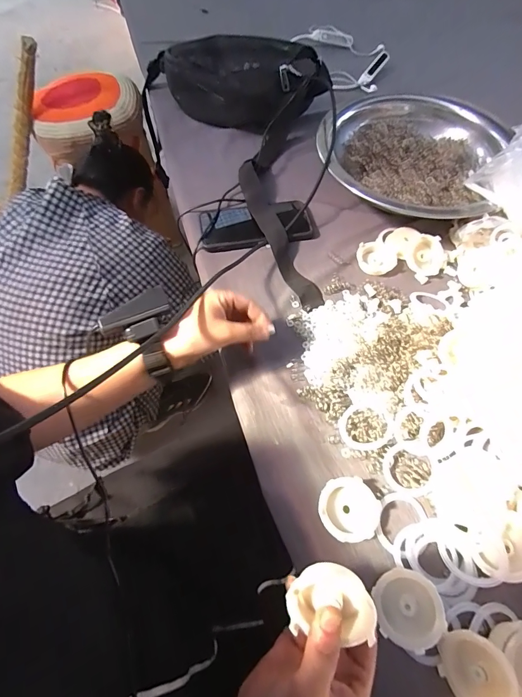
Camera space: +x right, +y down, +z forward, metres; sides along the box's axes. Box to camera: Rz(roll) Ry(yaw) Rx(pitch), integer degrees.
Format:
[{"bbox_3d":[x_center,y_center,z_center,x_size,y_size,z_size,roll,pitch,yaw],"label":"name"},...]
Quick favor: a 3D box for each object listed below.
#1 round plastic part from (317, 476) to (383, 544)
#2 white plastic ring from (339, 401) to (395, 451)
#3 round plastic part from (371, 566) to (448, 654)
[{"bbox_3d":[0.082,0.152,0.340,0.054,0.017,0.054,0,61,0],"label":"round plastic part"},{"bbox_3d":[0.112,0.083,0.385,0.055,0.007,0.053,-10,51,13],"label":"white plastic ring"},{"bbox_3d":[0.124,0.214,0.296,0.048,0.014,0.054,-20,64,18],"label":"round plastic part"}]

